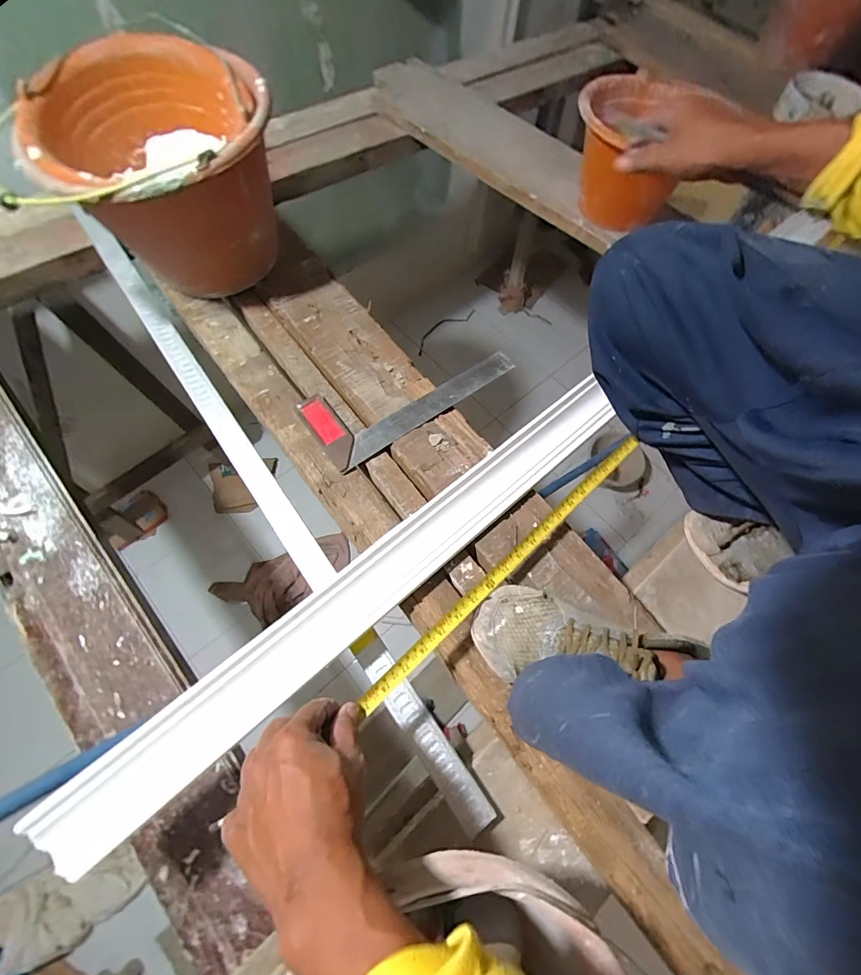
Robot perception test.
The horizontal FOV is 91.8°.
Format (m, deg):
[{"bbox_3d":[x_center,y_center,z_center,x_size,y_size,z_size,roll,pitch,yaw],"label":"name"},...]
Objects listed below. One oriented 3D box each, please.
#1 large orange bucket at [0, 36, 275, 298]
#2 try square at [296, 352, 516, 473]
[{"bbox_3d":[-0.352,-0.419,0.585,0.268,0.204,0.294,1,66,-3],"label":"large orange bucket"},{"bbox_3d":[-0.028,-0.140,0.590,0.293,0.012,0.114,-32,72,-16],"label":"try square"}]

